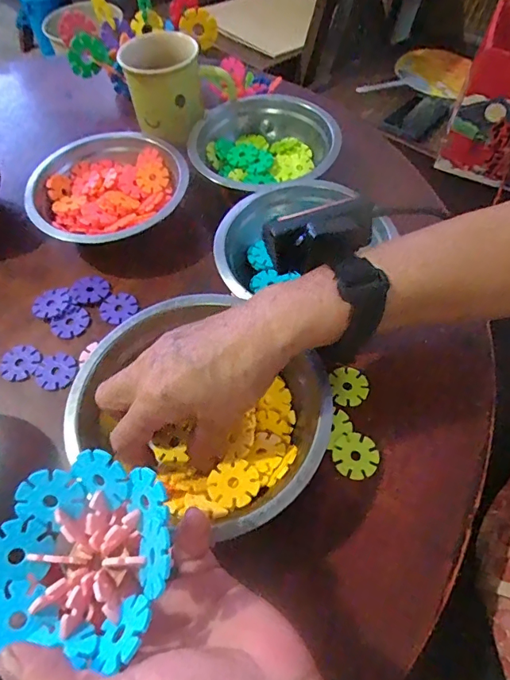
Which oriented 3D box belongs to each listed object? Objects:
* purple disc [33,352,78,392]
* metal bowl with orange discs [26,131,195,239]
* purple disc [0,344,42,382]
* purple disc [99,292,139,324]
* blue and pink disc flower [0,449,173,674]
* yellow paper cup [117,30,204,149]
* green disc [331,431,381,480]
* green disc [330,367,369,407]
[{"bbox_3d":[-0.156,0.024,0.358,0.031,0.004,0.033,-1,58,2],"label":"purple disc"},{"bbox_3d":[-0.133,-0.136,0.433,0.128,0.052,0.139,-1,58,2],"label":"metal bowl with orange discs"},{"bbox_3d":[-0.190,0.018,0.367,0.032,0.004,0.032,-1,58,2],"label":"purple disc"},{"bbox_3d":[-0.118,-0.028,0.392,0.031,0.004,0.031,-1,58,2],"label":"purple disc"},{"bbox_3d":[-0.081,0.095,0.207,0.086,0.034,0.080,1,59,-2],"label":"blue and pink disc flower"},{"bbox_3d":[-0.093,-0.264,0.478,0.079,0.080,0.070,-4,58,-1],"label":"yellow paper cup"},{"bbox_3d":[0.070,0.080,0.314,0.030,0.004,0.030,-1,58,2],"label":"green disc"},{"bbox_3d":[0.071,0.034,0.341,0.028,0.004,0.029,-1,58,2],"label":"green disc"}]

